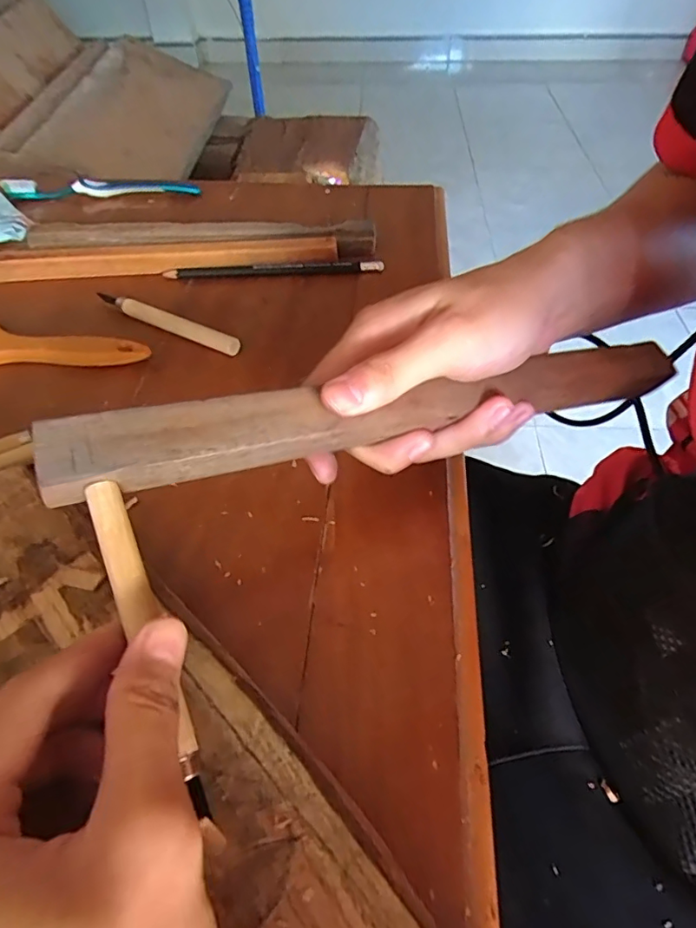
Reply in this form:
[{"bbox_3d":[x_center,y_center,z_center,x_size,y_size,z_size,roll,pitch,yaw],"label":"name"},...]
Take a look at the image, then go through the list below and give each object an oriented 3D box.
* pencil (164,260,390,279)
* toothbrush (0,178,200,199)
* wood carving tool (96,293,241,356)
[{"bbox_3d":[-0.061,-0.159,0.424,0.175,0.010,0.011,-2,51,0],"label":"pencil"},{"bbox_3d":[-0.251,-0.281,0.529,0.201,0.019,0.017,1,51,2],"label":"toothbrush"},{"bbox_3d":[-0.133,-0.105,0.382,0.129,0.011,0.009,24,55,19],"label":"wood carving tool"}]

